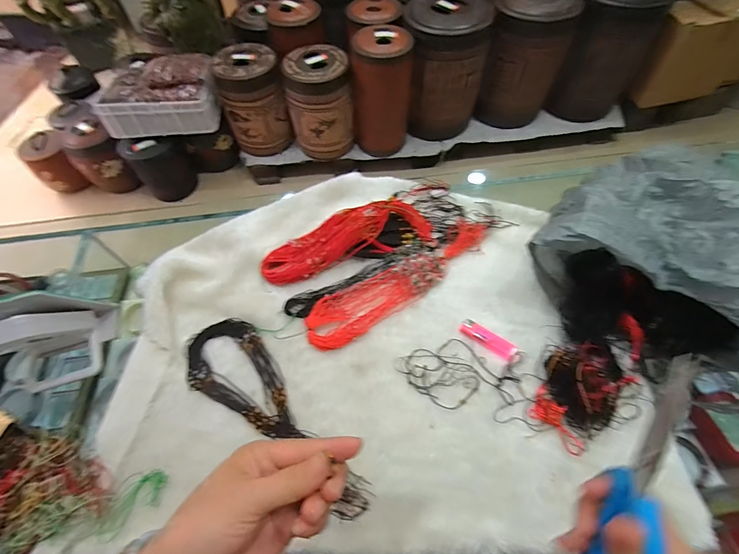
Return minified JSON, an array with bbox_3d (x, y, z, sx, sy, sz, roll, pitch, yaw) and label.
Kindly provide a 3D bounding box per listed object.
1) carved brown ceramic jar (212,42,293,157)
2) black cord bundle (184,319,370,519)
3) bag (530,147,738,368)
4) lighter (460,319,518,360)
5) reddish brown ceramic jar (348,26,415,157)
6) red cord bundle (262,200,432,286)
[{"bbox_3d":[-0.553,-0.838,1.711,0.283,0.404,0.252,-19,62,-9],"label":"carved brown ceramic jar"},{"bbox_3d":[-0.125,0.175,0.467,0.325,0.017,0.102,37,67,20],"label":"black cord bundle"},{"bbox_3d":[0.401,-0.045,0.464,0.302,0.161,0.232,31,65,17],"label":"bag"},{"bbox_3d":[0.169,0.089,0.508,0.080,0.014,0.028,34,66,19],"label":"lighter"},{"bbox_3d":[0.054,-0.816,1.630,0.258,0.524,0.216,3,60,3],"label":"reddish brown ceramic jar"},{"bbox_3d":[-0.038,-0.064,0.574,0.273,0.044,0.078,-18,61,-9],"label":"red cord bundle"}]

